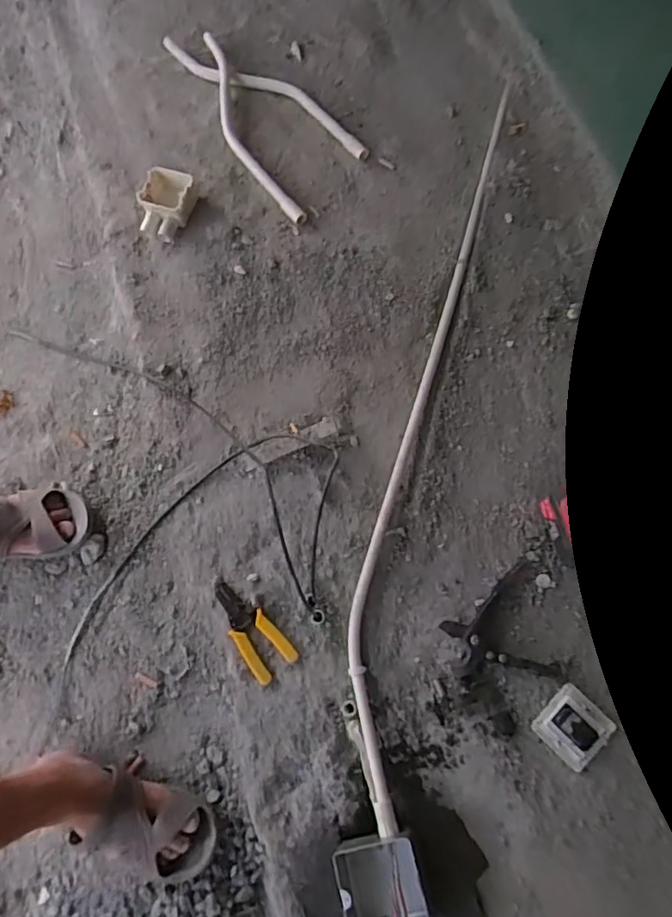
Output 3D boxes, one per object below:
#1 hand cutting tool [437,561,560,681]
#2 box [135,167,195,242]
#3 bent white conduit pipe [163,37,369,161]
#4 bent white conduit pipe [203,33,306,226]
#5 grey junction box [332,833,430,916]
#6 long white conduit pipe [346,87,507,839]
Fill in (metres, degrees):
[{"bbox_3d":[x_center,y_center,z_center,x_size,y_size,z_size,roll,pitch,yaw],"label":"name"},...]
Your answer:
[{"bbox_3d":[0.225,0.241,0.800,0.141,0.013,0.154,-15,73,-2],"label":"hand cutting tool"},{"bbox_3d":[-0.305,-0.447,1.007,0.096,0.052,0.111,14,74,7],"label":"box"},{"bbox_3d":[-0.133,-0.710,1.086,0.509,0.038,0.075,30,76,11],"label":"bent white conduit pipe"},{"bbox_3d":[-0.168,-0.596,1.040,0.064,0.052,0.446,-26,73,-5],"label":"bent white conduit pipe"},{"bbox_3d":[0.056,0.532,0.711,0.104,0.058,0.108,-13,73,-2],"label":"grey junction box"},{"bbox_3d":[0.129,-0.069,0.868,0.103,0.068,1.132,10,73,6],"label":"long white conduit pipe"}]

